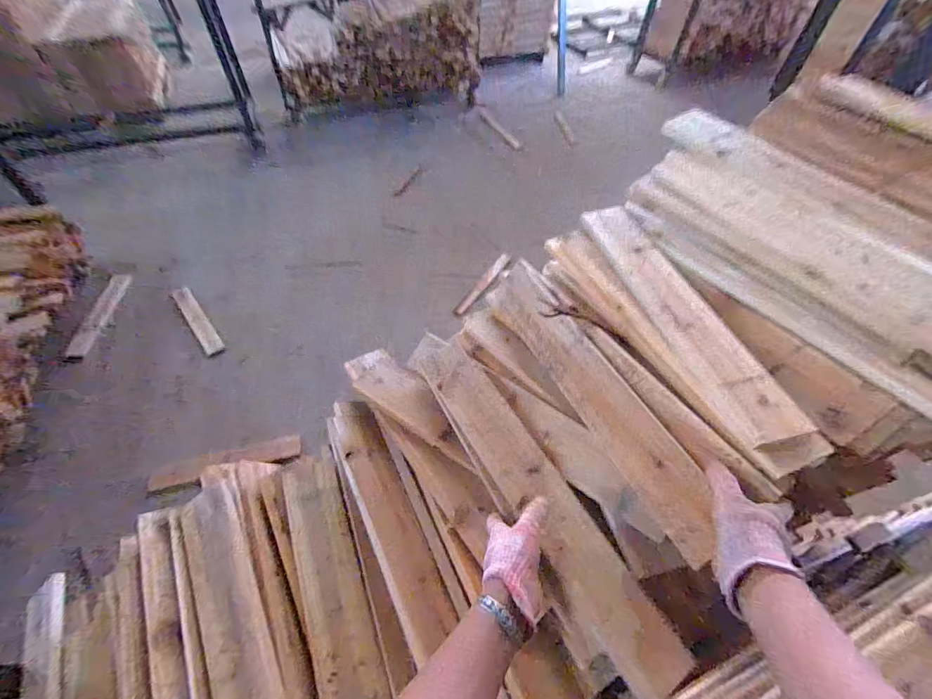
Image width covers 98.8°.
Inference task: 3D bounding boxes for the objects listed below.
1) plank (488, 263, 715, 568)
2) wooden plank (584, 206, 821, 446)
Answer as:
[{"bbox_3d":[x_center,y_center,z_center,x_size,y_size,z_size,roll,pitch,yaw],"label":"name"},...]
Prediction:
[{"bbox_3d":[0.182,0.047,0.618,0.015,0.093,0.518,14,35,-48],"label":"plank"},{"bbox_3d":[0.332,-0.079,0.634,0.096,0.024,0.492,-11,54,-9],"label":"wooden plank"}]

